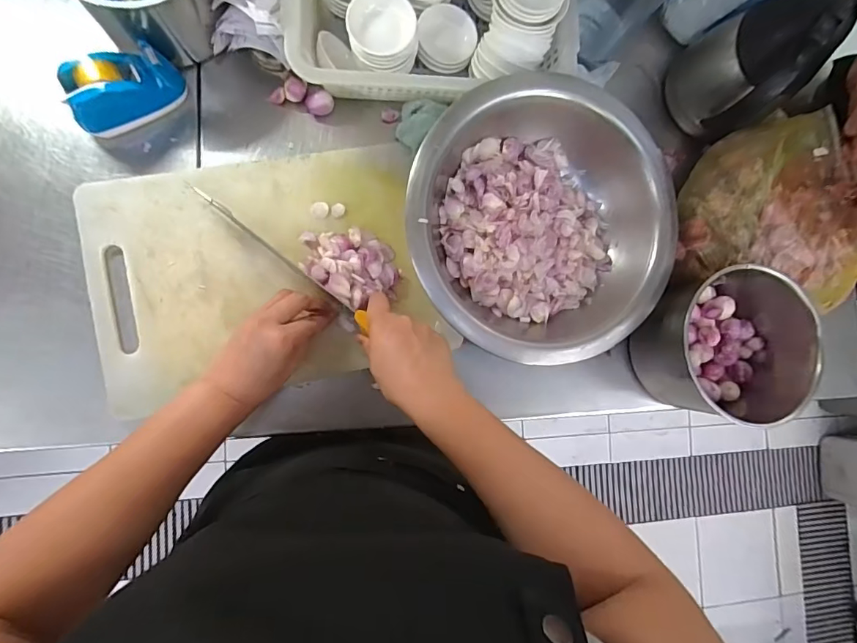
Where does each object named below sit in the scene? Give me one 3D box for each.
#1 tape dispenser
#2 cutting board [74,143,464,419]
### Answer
[{"bbox_3d":[-0.322,-0.247,0.487,0.108,0.064,0.049,-28,91,-8],"label":"tape dispenser"},{"bbox_3d":[-0.181,-0.059,0.521,0.369,0.026,0.258,-11,89,-7],"label":"cutting board"}]

